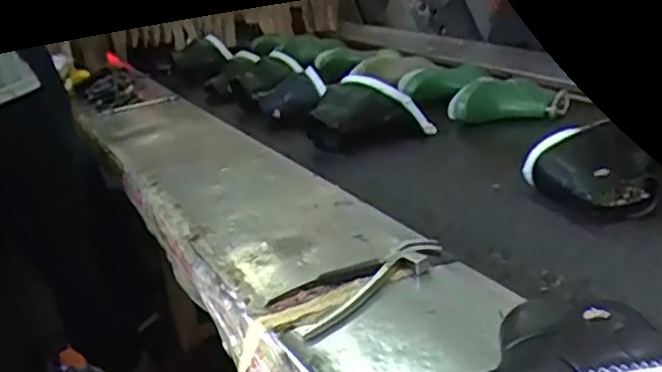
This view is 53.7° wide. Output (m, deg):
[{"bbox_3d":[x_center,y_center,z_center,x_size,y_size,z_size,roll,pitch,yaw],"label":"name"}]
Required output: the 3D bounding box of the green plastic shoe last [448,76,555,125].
[{"bbox_3d":[0.340,-0.174,1.323,0.225,0.082,0.090,-8,21,-6],"label":"green plastic shoe last"}]

